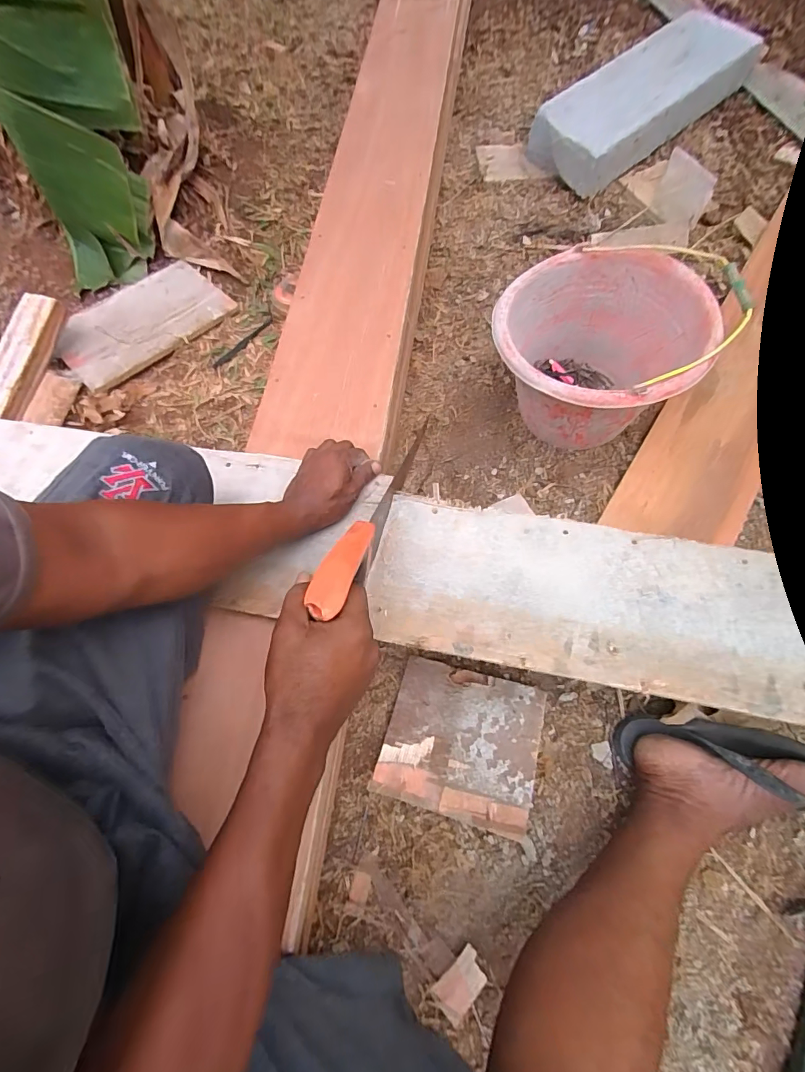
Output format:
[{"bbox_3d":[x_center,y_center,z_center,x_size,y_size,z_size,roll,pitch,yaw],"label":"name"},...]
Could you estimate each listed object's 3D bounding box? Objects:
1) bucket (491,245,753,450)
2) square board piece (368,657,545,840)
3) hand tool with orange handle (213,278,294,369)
[{"bbox_3d":[0.281,-0.264,0.717,0.276,0.222,0.278,0,68,-1],"label":"bucket"},{"bbox_3d":[0.076,0.267,0.595,0.191,0.014,0.174,13,68,13],"label":"square board piece"},{"bbox_3d":[-0.271,-0.404,0.860,0.037,0.029,0.235,31,71,11],"label":"hand tool with orange handle"}]

